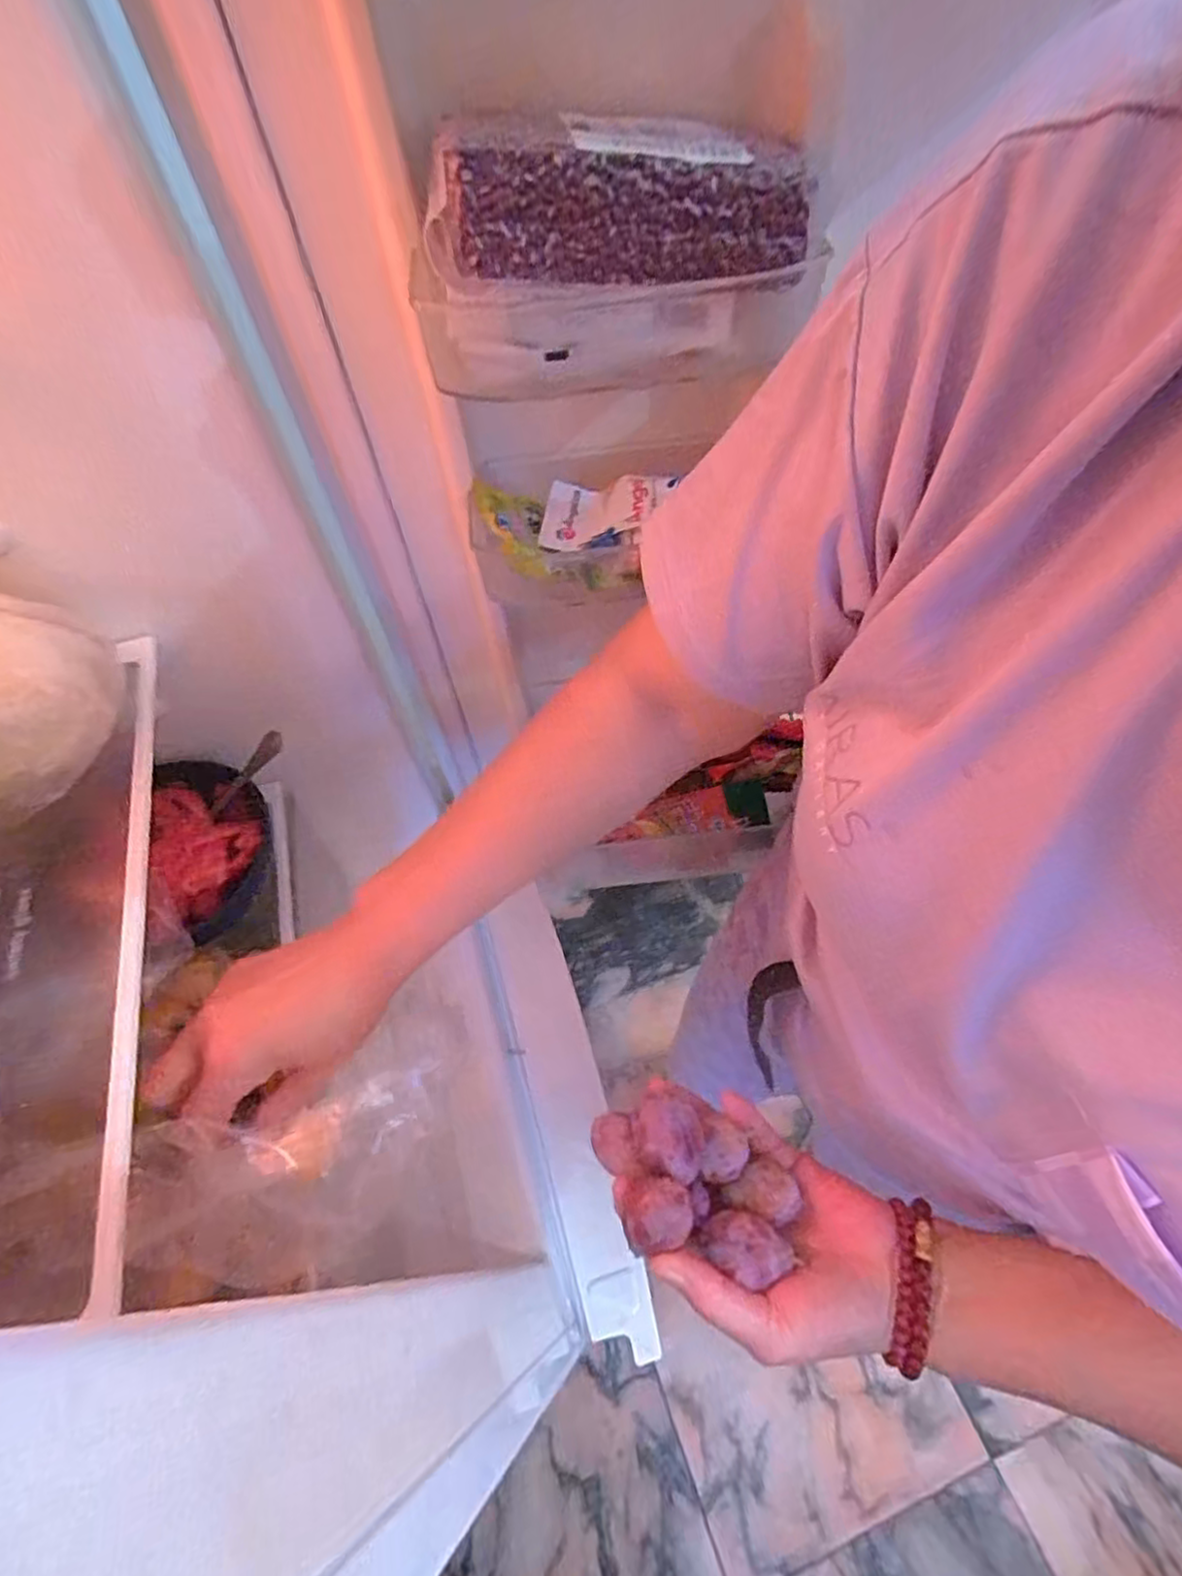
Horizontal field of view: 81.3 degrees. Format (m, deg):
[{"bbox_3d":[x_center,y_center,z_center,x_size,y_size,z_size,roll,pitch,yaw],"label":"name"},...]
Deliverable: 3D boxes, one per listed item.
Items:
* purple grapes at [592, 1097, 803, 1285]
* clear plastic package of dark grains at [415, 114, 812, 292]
[{"bbox_3d":[0.049,0.194,0.337,0.097,0.040,0.066,8,54,7],"label":"purple grapes"},{"bbox_3d":[0.010,-0.244,0.278,0.150,0.052,0.067,-8,55,0],"label":"clear plastic package of dark grains"}]

